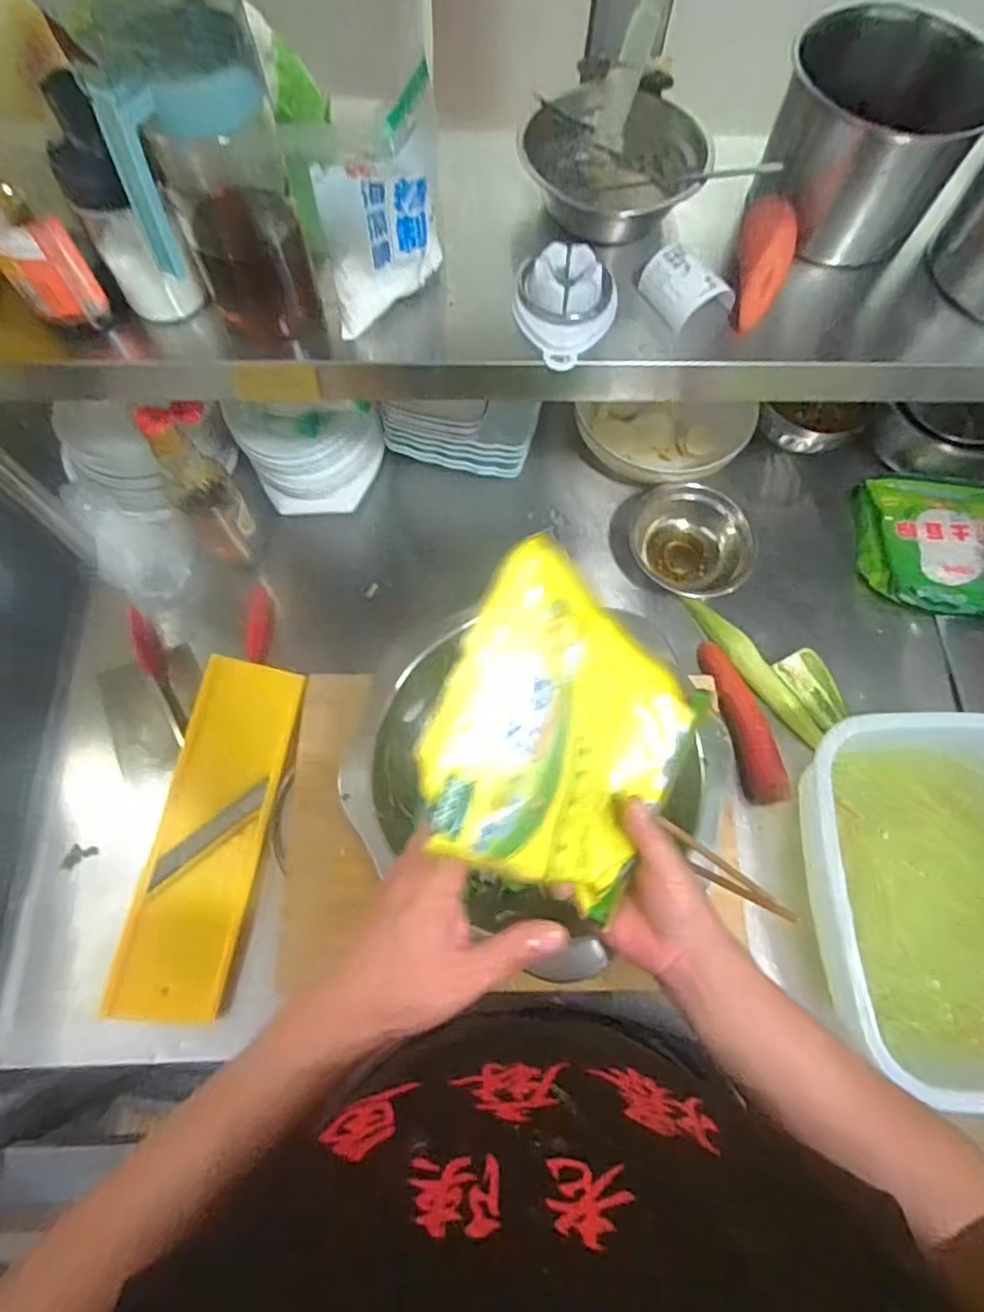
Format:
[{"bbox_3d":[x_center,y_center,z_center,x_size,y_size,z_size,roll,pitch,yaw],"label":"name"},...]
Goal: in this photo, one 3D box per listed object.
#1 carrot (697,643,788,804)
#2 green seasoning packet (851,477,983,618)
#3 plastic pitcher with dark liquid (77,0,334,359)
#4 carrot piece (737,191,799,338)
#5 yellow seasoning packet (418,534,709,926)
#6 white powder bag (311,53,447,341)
[{"bbox_3d":[0.277,0.071,0.703,0.036,0.034,0.186,-14,71,-6],"label":"carrot"},{"bbox_3d":[0.547,-0.136,0.794,0.176,0.053,0.185,7,70,1],"label":"green seasoning packet"},{"bbox_3d":[-0.179,-0.305,0.424,0.089,0.206,0.114,-17,71,-7],"label":"plastic pitcher with dark liquid"},{"bbox_3d":[0.210,-0.301,0.490,0.034,0.032,0.097,7,97,1],"label":"carrot piece"},{"bbox_3d":[0.049,0.052,0.371,0.028,0.208,0.161,5,65,43],"label":"yellow seasoning packet"},{"bbox_3d":[-0.073,-0.294,0.432,0.091,0.120,0.032,-39,75,-14],"label":"white powder bag"}]

